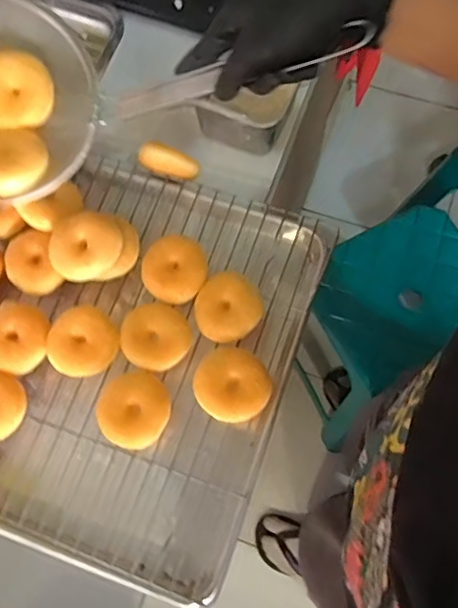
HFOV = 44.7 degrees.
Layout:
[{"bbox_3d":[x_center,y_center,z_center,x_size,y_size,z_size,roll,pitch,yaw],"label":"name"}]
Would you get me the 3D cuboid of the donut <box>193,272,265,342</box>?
[{"bbox_3d":[-0.001,0.007,0.578,0.068,0.041,0.066,-1,73,2],"label":"donut"}]

